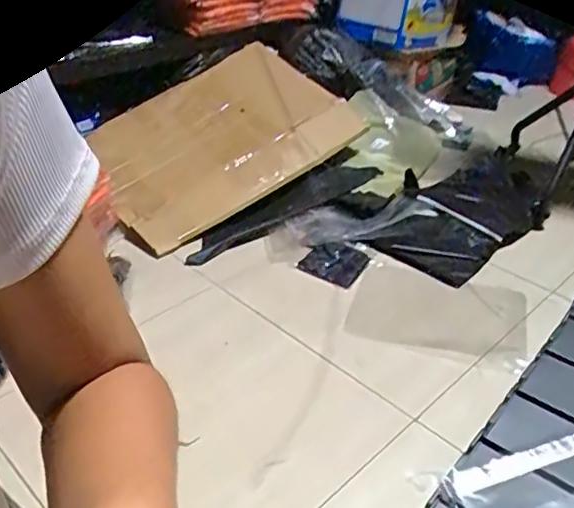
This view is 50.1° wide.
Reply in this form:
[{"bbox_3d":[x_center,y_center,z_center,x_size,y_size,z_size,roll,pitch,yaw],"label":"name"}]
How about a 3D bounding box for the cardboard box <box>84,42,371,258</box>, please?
[{"bbox_3d":[-0.164,-0.298,1.583,0.647,0.095,0.436,-35,62,-11],"label":"cardboard box"}]

